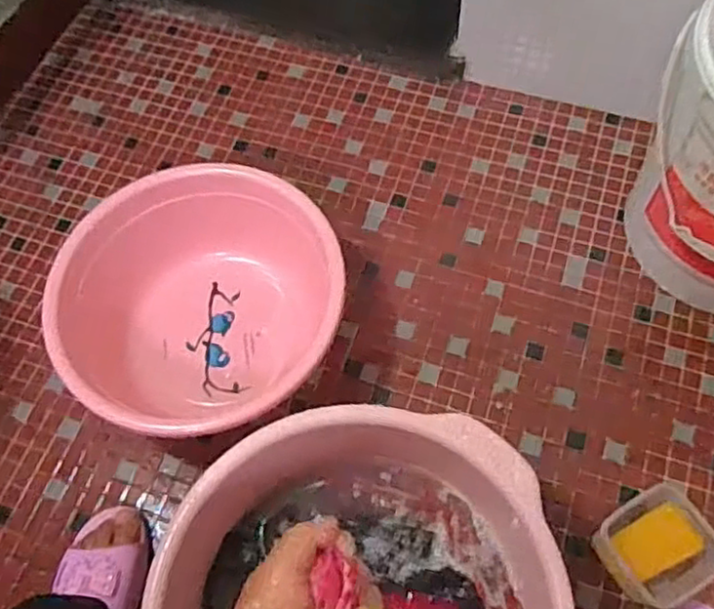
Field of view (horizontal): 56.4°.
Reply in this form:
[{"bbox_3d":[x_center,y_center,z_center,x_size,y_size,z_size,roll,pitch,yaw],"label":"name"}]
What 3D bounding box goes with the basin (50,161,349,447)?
[{"bbox_3d":[-0.197,-0.007,0.874,0.356,0.151,0.335,-11,64,-2],"label":"basin"}]

